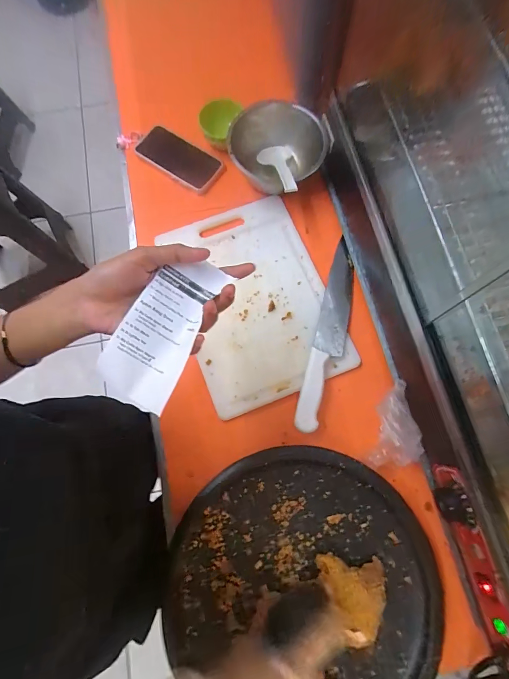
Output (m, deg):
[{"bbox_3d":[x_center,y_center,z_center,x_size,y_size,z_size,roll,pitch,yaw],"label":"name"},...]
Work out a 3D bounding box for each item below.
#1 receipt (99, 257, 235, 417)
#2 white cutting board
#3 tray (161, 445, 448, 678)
[{"bbox_3d":[-0.082,-0.009,0.310,0.065,0.020,0.139,26,78,7],"label":"receipt"},{"bbox_3d":[0.000,-0.072,0.584,0.237,0.012,0.345,-19,75,-6],"label":"white cutting board"},{"bbox_3d":[0.068,0.307,0.441,0.338,0.025,0.304,29,76,8],"label":"tray"}]

